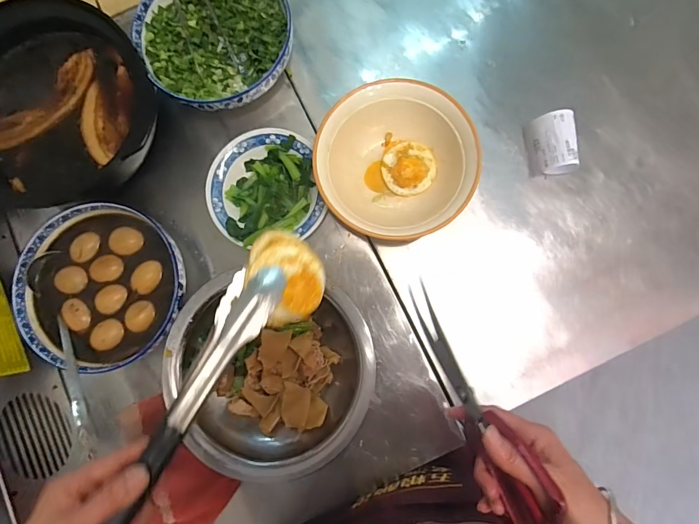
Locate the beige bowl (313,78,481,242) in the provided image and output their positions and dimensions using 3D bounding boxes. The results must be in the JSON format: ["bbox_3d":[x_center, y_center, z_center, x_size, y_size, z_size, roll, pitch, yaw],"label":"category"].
[{"bbox_3d":[0.072,-0.132,0.546,0.220,0.106,0.201,-1,83,5],"label":"beige bowl"}]

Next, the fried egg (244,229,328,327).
[{"bbox_3d":[-0.067,0.017,0.415,0.080,0.025,0.095,11,83,3],"label":"fried egg"}]

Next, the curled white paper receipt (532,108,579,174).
[{"bbox_3d":[0.289,-0.165,0.560,0.057,0.048,0.085,-1,84,5],"label":"curled white paper receipt"}]

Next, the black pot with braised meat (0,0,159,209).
[{"bbox_3d":[-0.418,-0.217,0.548,0.278,0.086,0.256,-42,83,-4],"label":"black pot with braised meat"}]

